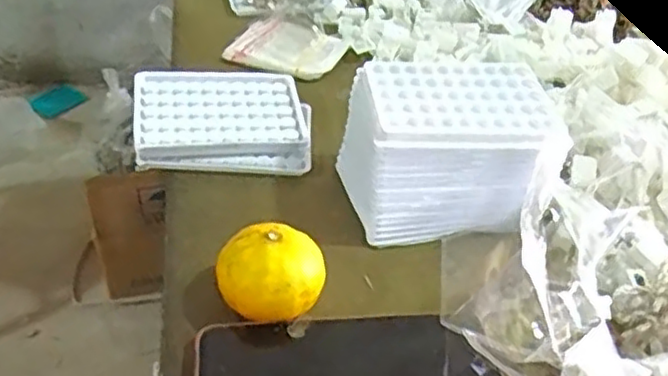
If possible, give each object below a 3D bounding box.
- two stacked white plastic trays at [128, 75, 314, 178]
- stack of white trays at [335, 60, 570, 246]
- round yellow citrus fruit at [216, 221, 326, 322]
[{"bbox_3d":[-0.085,-0.054,0.538,0.132,0.014,0.105,1,50,-19],"label":"two stacked white plastic trays"},{"bbox_3d":[0.079,-0.028,0.477,0.140,0.072,0.110,1,40,-4],"label":"stack of white trays"},{"bbox_3d":[-0.037,0.053,0.409,0.061,0.050,0.051,-1,40,-7],"label":"round yellow citrus fruit"}]

